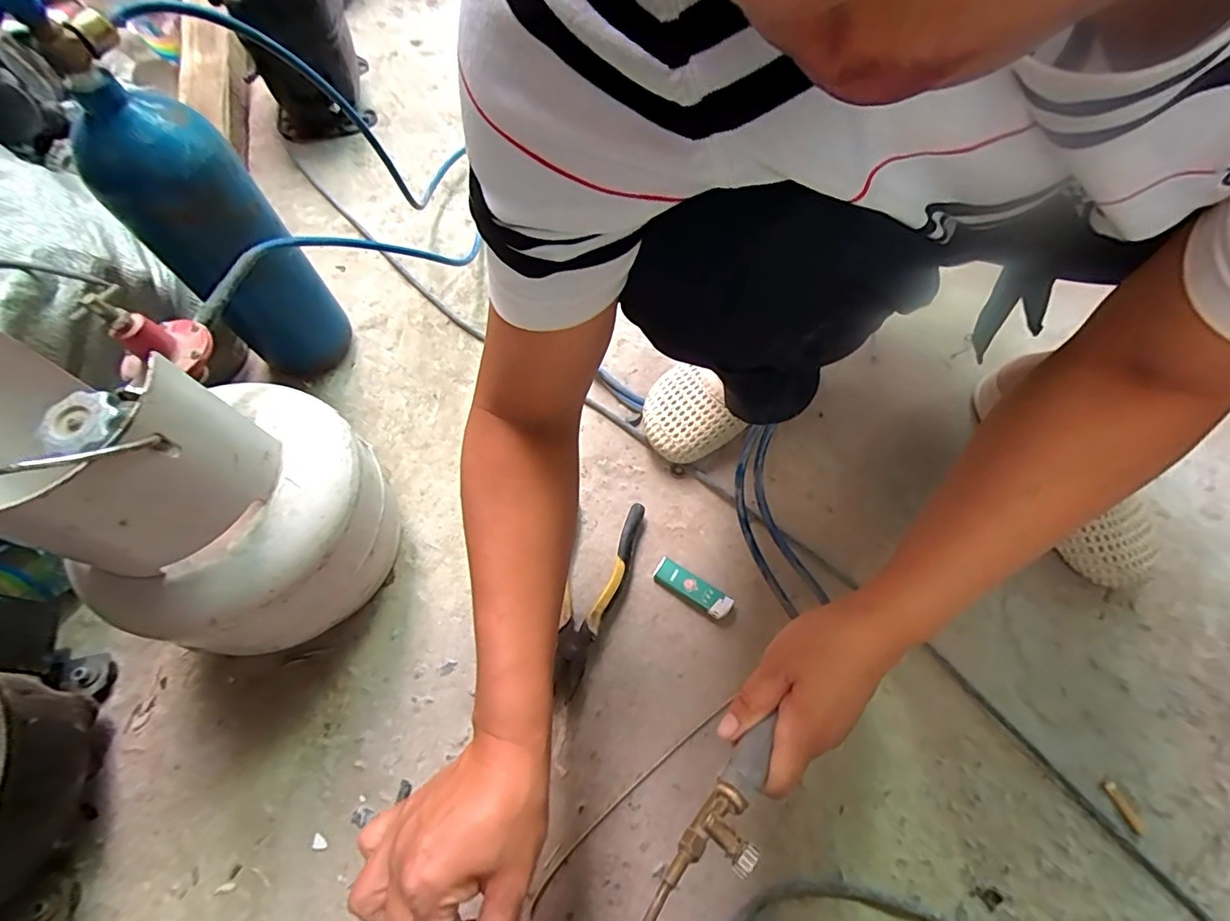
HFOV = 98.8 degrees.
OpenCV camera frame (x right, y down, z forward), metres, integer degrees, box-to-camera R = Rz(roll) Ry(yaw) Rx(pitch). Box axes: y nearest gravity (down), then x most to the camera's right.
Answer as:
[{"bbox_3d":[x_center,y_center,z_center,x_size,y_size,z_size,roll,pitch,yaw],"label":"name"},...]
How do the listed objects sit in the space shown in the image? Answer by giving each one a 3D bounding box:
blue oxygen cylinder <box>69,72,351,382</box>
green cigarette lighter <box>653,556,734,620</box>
[{"bbox_3d":[-0.363,-0.194,0.513,0.113,0.307,0.101,41,71,17],"label":"blue oxygen cylinder"},{"bbox_3d":[0.076,0.127,0.523,0.080,0.016,0.024,33,68,14],"label":"green cigarette lighter"}]

